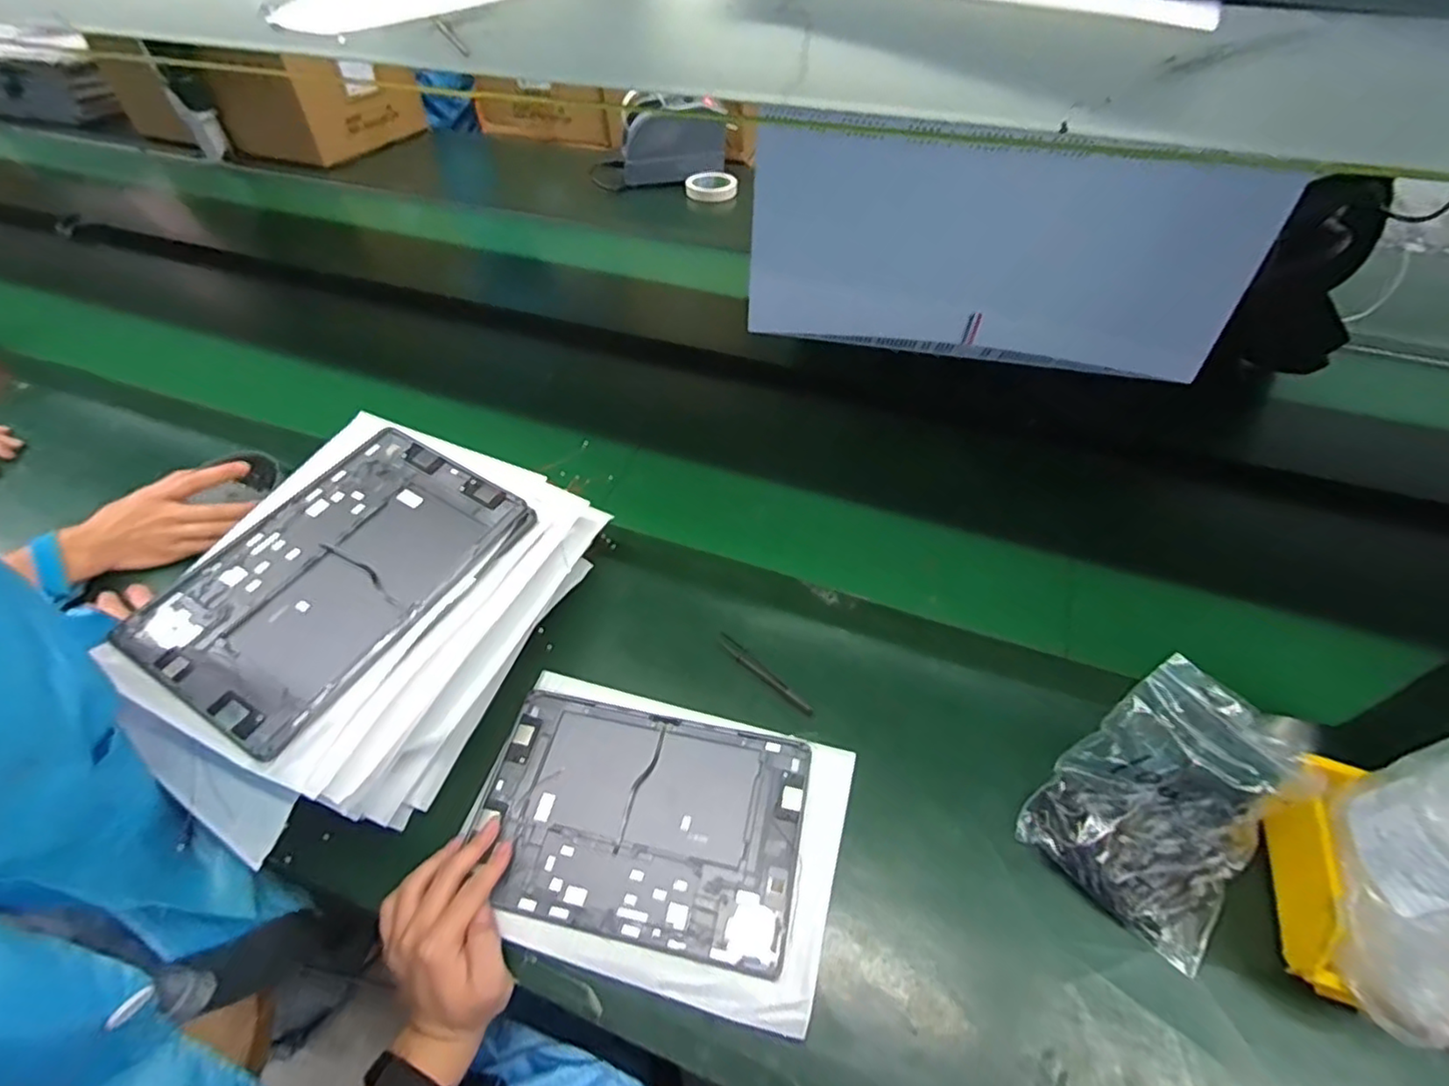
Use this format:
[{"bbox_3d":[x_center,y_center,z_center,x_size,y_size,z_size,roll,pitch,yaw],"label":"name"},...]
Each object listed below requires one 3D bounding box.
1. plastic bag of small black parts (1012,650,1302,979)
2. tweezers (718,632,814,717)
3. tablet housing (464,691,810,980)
[{"bbox_3d":[0.324,0.185,0.462,0.130,0.123,0.150,35,59,26],"label":"plastic bag of small black parts"},{"bbox_3d":[0.036,0.120,0.581,0.109,0.004,0.014,40,76,23],"label":"tweezers"},{"bbox_3d":[-0.068,0.218,0.506,0.249,0.012,0.162,9,51,9],"label":"tablet housing"}]

